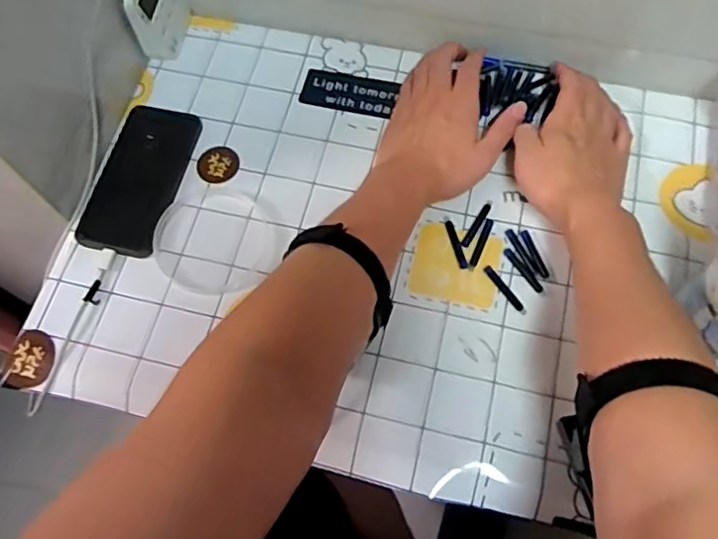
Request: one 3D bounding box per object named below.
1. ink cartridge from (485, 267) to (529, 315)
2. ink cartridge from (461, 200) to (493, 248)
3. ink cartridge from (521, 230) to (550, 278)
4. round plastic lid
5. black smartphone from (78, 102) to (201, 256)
[{"bbox_3d":[0.125,0.017,0.523,0.008,0.004,0.051,-33,71,-12],"label":"ink cartridge"},{"bbox_3d":[0.105,-0.041,0.540,0.008,0.004,0.054,28,71,12],"label":"ink cartridge"},{"bbox_3d":[0.154,-0.014,0.534,0.008,0.004,0.047,-19,68,-7],"label":"ink cartridge"},{"bbox_3d":[-0.126,-0.028,0.550,0.109,0.008,0.098,18,69,8],"label":"round plastic lid"},{"bbox_3d":[-0.201,-0.085,0.565,0.073,0.012,0.149,10,68,5],"label":"black smartphone"}]

